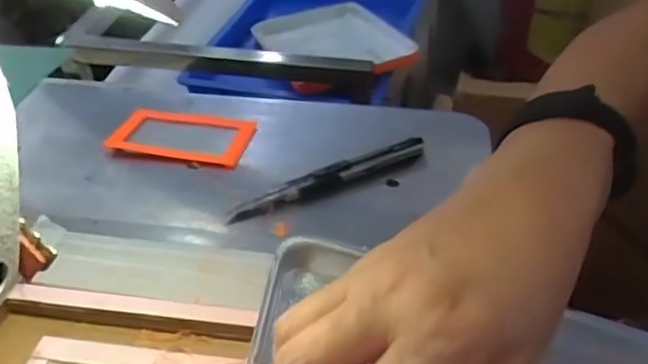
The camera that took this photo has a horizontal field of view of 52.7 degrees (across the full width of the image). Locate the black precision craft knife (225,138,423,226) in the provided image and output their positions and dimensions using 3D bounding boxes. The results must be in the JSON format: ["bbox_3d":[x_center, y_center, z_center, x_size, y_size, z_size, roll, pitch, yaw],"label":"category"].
[{"bbox_3d":[0.006,-0.003,0.468,0.160,0.011,0.019,-19,40,-25],"label":"black precision craft knife"}]

